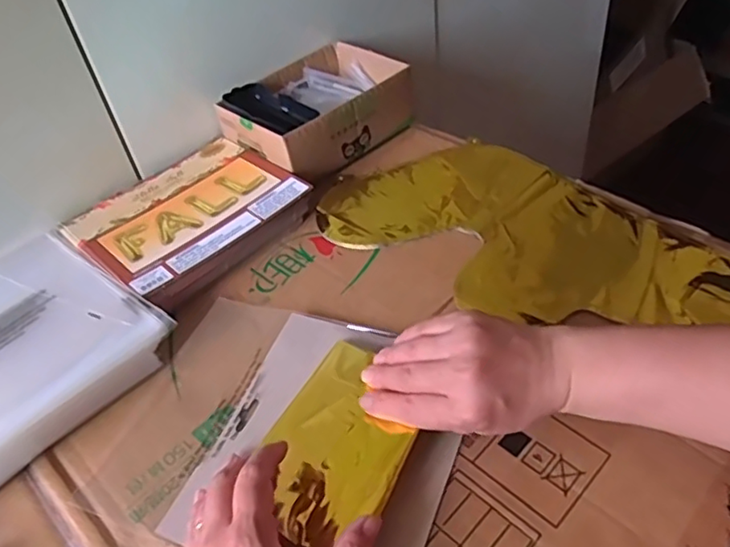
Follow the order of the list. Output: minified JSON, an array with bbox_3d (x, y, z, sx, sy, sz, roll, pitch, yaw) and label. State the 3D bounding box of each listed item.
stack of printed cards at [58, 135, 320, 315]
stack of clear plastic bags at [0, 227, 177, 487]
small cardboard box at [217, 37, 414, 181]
[{"bbox_3d":[-0.172,-0.060,0.603,0.178,0.027,0.193,30,56,29],"label":"stack of printed cards"},{"bbox_3d":[-0.300,0.065,0.494,0.216,0.026,0.221,32,57,30],"label":"stack of clear plastic bags"},{"bbox_3d":[-0.056,-0.186,0.699,0.185,0.063,0.136,-37,54,-26],"label":"small cardboard box"}]

